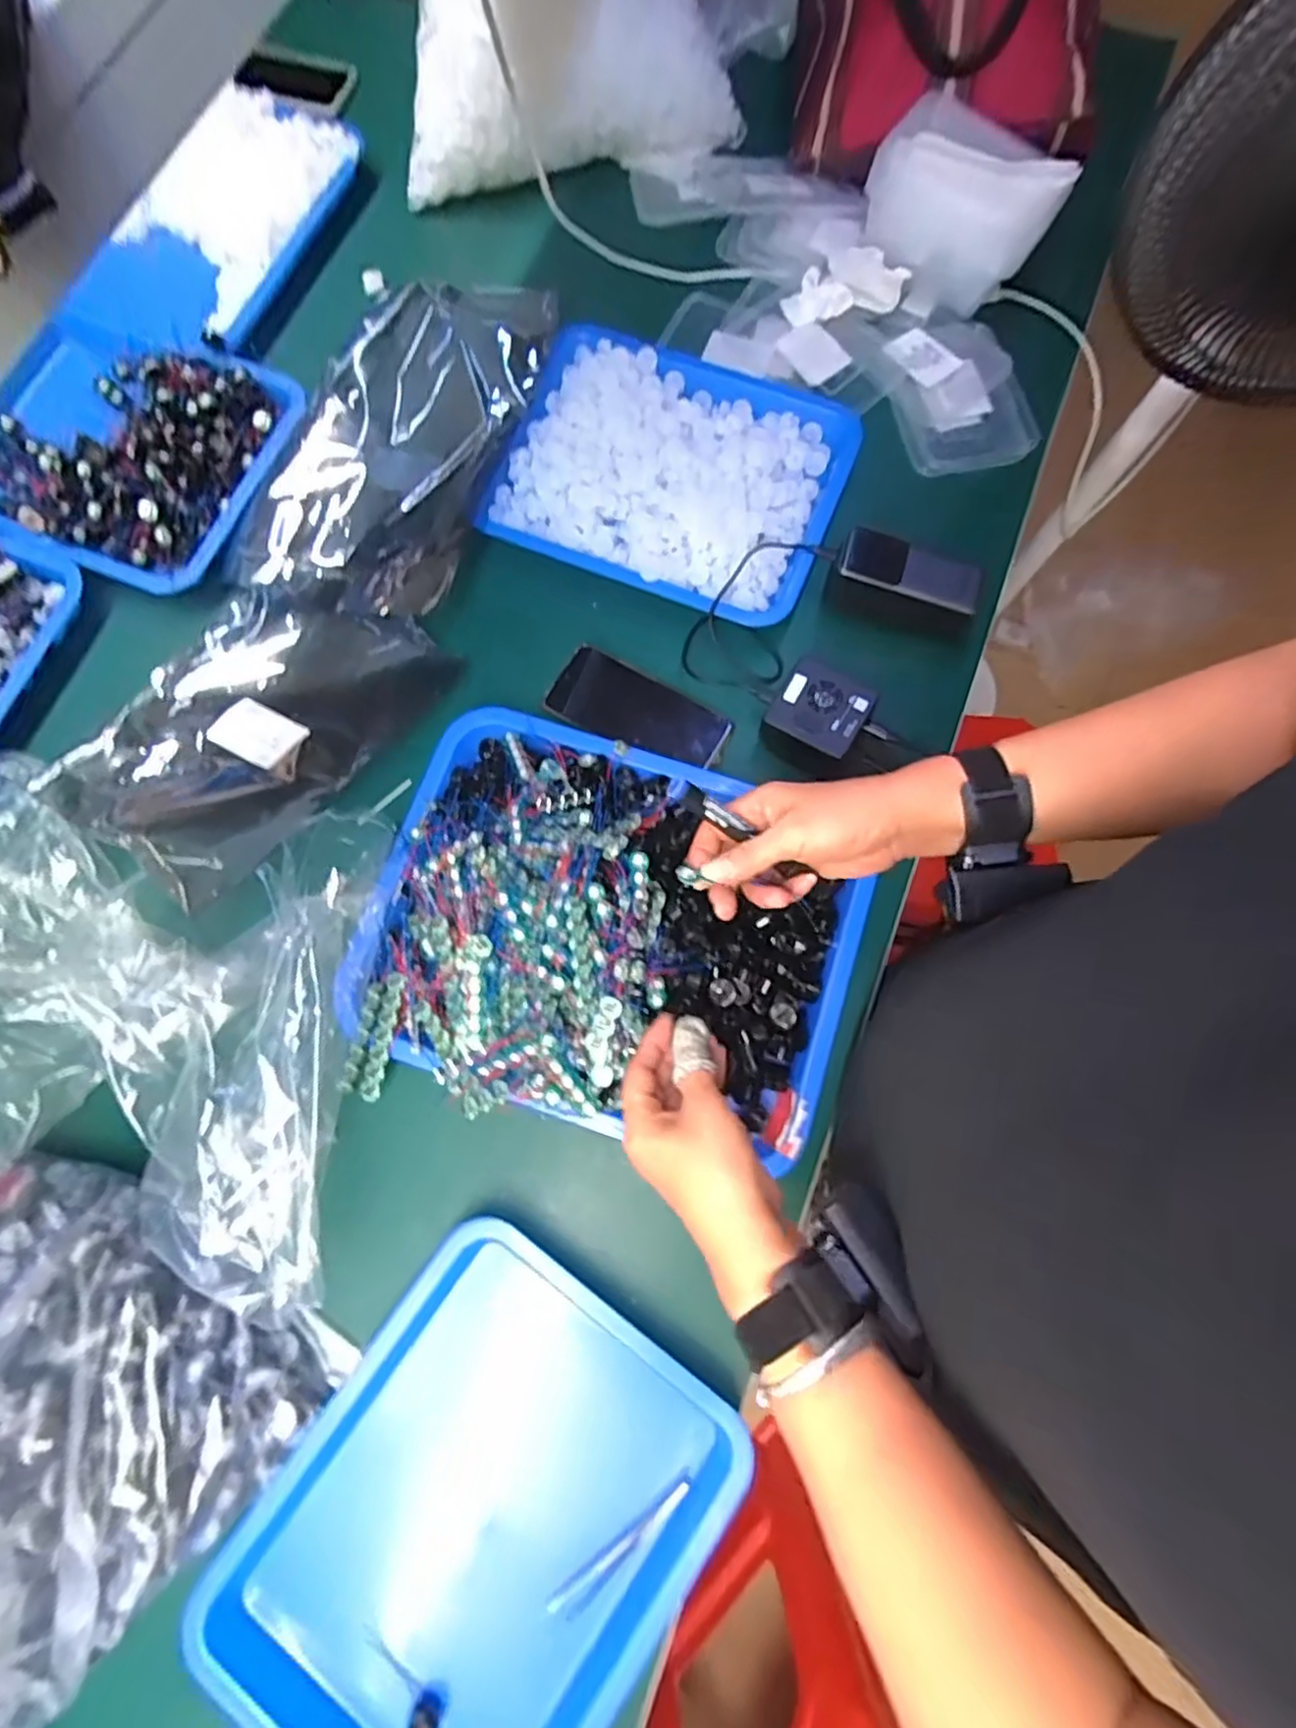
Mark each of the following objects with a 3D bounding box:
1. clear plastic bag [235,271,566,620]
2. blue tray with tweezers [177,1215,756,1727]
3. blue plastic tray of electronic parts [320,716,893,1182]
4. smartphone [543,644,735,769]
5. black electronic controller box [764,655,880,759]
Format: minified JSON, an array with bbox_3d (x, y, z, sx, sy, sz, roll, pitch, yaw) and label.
[{"bbox_3d":[-0.238,-0.395,0.629,0.222,0.061,0.324,19,78,4],"label":"clear plastic bag"},{"bbox_3d":[-0.117,0.459,0.488,0.266,0.064,0.334,33,79,7],"label":"blue tray with tweezers"},{"bbox_3d":[-0.029,0.049,0.528,0.370,0.084,0.305,17,78,4],"label":"blue plastic tray of electronic parts"},{"bbox_3d":[-0.009,-0.138,0.627,0.162,0.016,0.070,27,93,7],"label":"smartphone"},{"bbox_3d":[0.144,-0.130,0.579,0.074,0.027,0.071,30,79,6],"label":"black electronic controller box"}]

